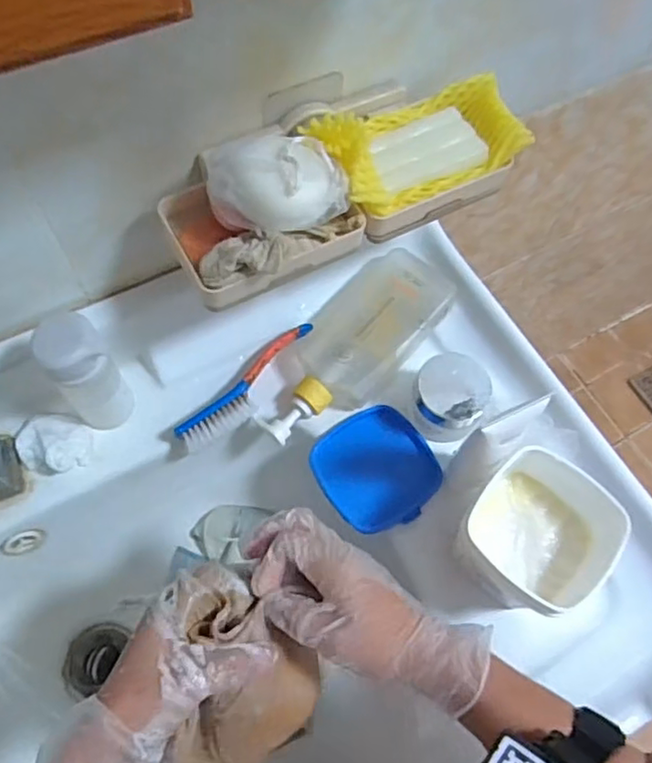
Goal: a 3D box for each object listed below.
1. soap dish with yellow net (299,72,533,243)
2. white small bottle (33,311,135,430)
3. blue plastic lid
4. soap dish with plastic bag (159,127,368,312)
[{"bbox_3d":[0.065,-0.174,0.471,0.155,0.065,0.089,-27,68,-15],"label":"soap dish with yellow net"},{"bbox_3d":[-0.179,-0.002,0.483,0.044,0.145,0.038,-31,69,-17],"label":"white small bottle"},{"bbox_3d":[0.042,0.072,0.538,0.093,0.009,0.099,-32,70,-17],"label":"blue plastic lid"},{"bbox_3d":[-0.043,-0.116,0.427,0.130,0.071,0.093,-22,67,-13],"label":"soap dish with plastic bag"}]

